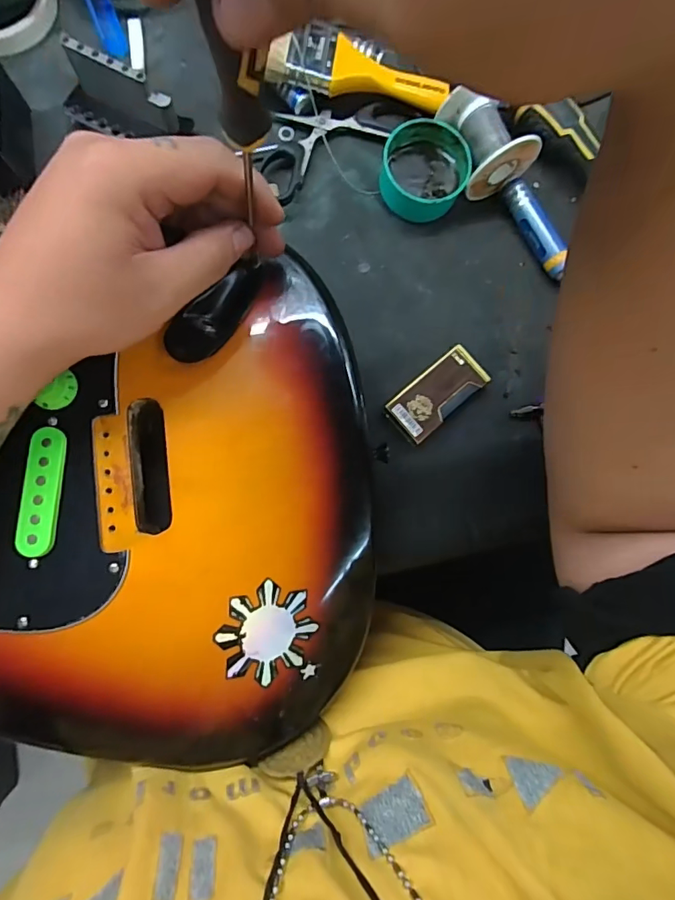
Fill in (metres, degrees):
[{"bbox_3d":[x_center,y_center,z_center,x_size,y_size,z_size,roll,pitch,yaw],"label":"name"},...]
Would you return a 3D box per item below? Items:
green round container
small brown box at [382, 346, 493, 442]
[{"bbox_3d":[0.062,-0.197,0.340,0.058,0.030,0.058,0,83,-4],"label":"green round container"},{"bbox_3d":[0.067,-0.038,0.324,0.068,0.013,0.033,-40,87,-8],"label":"small brown box"}]

